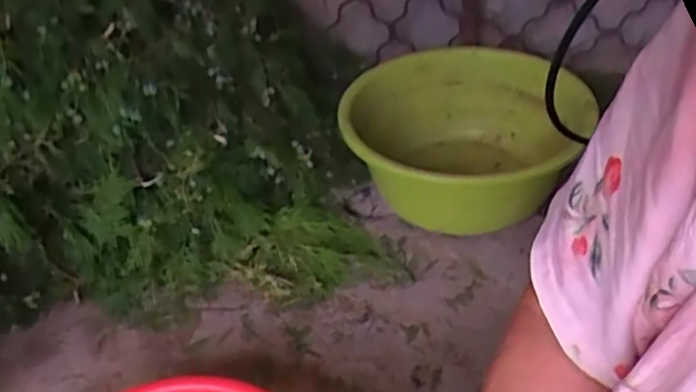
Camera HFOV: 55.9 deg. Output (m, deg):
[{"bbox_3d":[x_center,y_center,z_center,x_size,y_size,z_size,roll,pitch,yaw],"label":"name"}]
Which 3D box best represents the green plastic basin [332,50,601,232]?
[{"bbox_3d":[0.234,-0.130,1.314,0.428,0.192,0.422,-3,37,2],"label":"green plastic basin"}]

